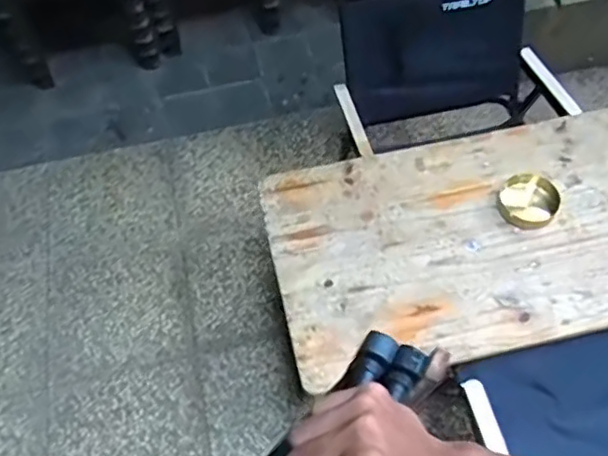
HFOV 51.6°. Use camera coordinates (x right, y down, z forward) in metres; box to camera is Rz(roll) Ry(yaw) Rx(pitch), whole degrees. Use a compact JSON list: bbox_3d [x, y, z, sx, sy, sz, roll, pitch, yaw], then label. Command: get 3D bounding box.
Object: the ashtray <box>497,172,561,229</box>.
[{"bbox_3d":[0.451,-0.057,1.257,0.109,0.053,0.101,-1,57,1],"label":"ashtray"}]

